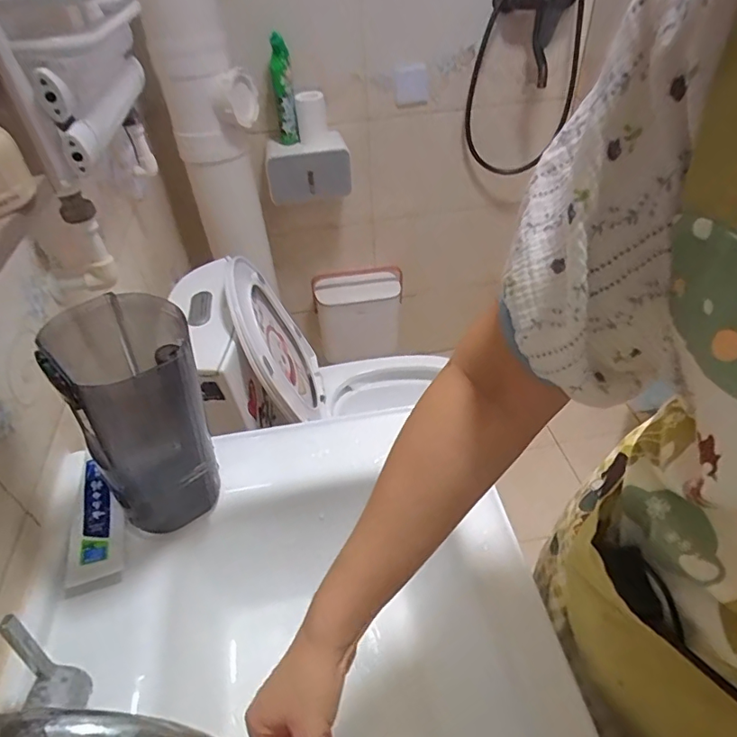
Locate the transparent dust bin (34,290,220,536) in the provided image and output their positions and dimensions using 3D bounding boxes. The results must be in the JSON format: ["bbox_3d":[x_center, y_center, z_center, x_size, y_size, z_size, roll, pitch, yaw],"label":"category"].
[{"bbox_3d":[-0.223,0.052,0.517,0.122,0.243,0.142,-31,49,-27],"label":"transparent dust bin"}]

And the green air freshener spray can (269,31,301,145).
[{"bbox_3d":[-0.201,-0.653,1.210,0.048,0.223,0.062,-7,42,-5],"label":"green air freshener spray can"}]

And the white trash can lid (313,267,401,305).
[{"bbox_3d":[-0.036,-0.268,1.610,0.284,0.103,0.083,-4,42,-1],"label":"white trash can lid"}]

